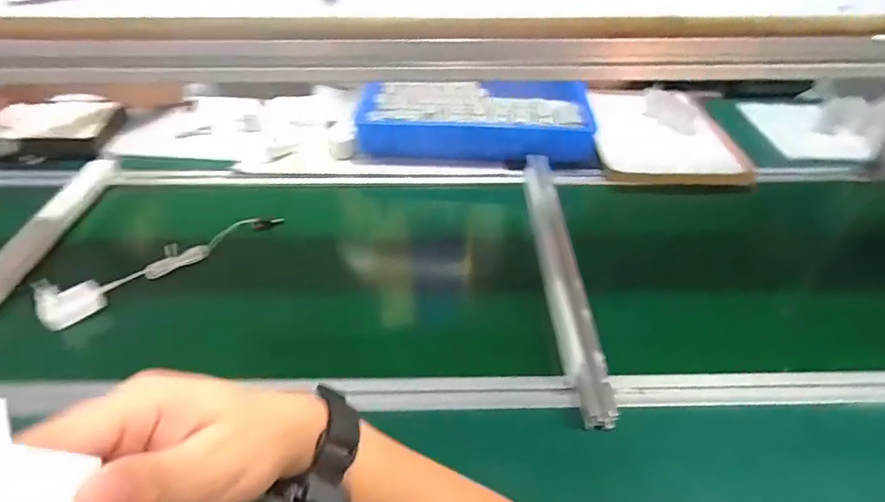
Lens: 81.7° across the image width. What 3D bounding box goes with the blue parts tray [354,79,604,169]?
[{"bbox_3d":[0.066,-0.259,1.010,0.451,0.086,0.201,3,40,3],"label":"blue parts tray"}]

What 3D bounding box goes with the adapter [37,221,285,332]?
[{"bbox_3d":[-0.382,0.006,0.721,0.323,0.045,0.052,-32,50,-33],"label":"adapter"}]

